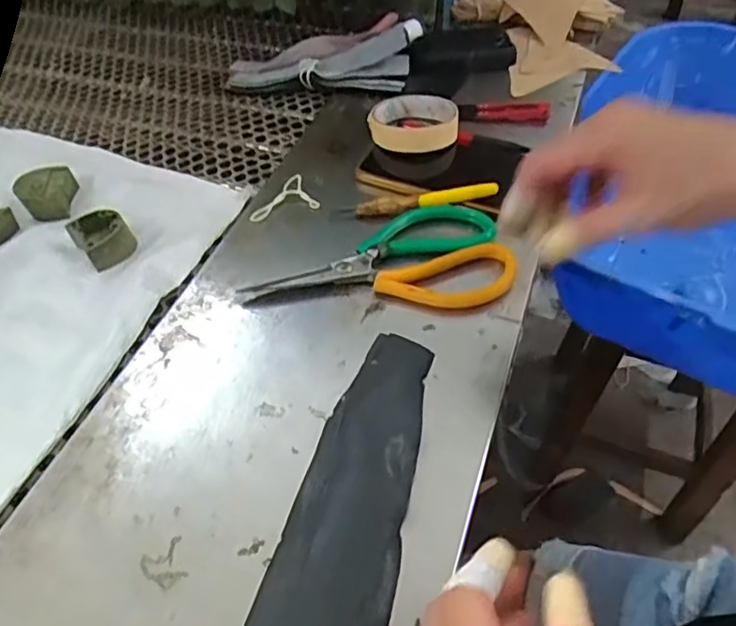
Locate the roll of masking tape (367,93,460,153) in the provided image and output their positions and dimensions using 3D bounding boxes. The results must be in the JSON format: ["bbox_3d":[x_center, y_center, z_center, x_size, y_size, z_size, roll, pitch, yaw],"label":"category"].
[{"bbox_3d":[0.041,-0.171,0.543,0.077,0.030,0.085,0,48,4],"label":"roll of masking tape"}]

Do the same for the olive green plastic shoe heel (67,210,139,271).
[{"bbox_3d":[-0.211,-0.063,0.484,0.039,0.020,0.045,-37,56,-26],"label":"olive green plastic shoe heel"}]

